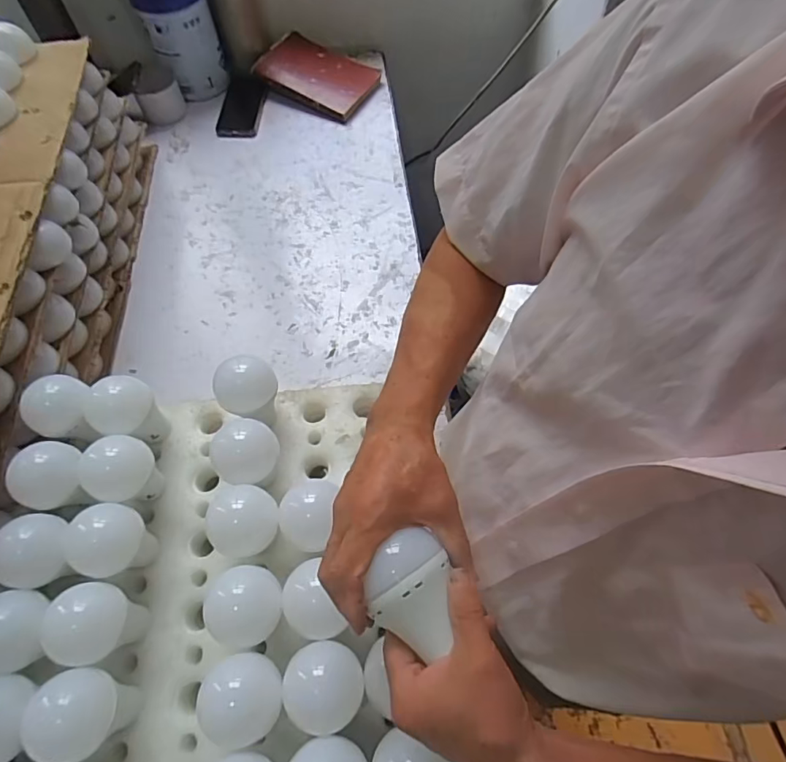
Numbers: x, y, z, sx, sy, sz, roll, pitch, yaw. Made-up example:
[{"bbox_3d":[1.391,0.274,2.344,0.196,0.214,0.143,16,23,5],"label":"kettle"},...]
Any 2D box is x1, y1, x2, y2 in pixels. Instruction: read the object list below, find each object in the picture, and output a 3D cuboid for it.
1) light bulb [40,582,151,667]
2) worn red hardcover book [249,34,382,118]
[{"bbox_3d":[-0.266,0.221,0.460,0.057,0.076,0.062,0,62,0],"label":"light bulb"},{"bbox_3d":[-0.144,-0.605,0.984,0.217,0.016,0.141,29,69,5],"label":"worn red hardcover book"}]

